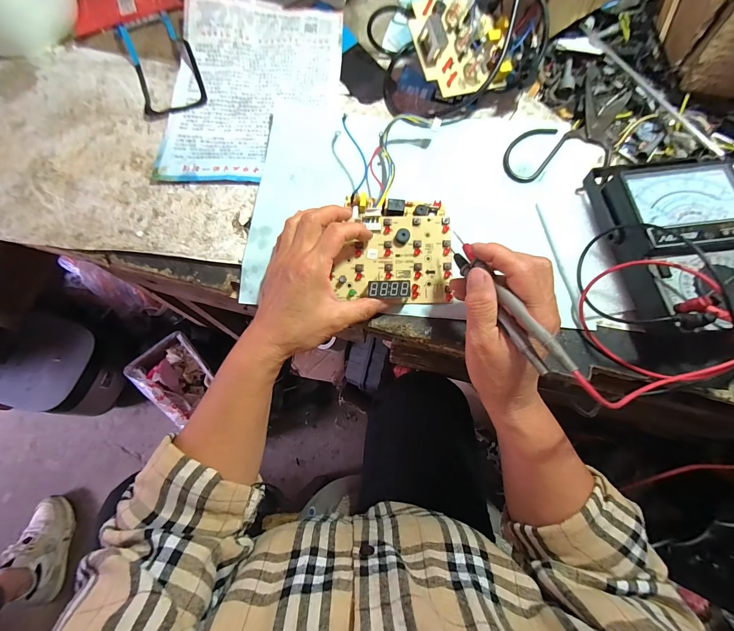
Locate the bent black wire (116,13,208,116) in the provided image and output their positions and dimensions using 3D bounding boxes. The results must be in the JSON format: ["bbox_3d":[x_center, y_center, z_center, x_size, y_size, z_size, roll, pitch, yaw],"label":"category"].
[{"bbox_3d":[-0.275,-0.343,0.428,0.084,0.026,0.189,-24,73,-7],"label":"bent black wire"}]

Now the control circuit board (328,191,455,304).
[{"bbox_3d":[0.029,-0.072,0.331,0.114,0.027,0.119,3,72,2],"label":"control circuit board"}]

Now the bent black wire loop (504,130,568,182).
[{"bbox_3d":[0.192,-0.192,0.381,0.051,0.004,0.089,37,76,12],"label":"bent black wire loop"}]

